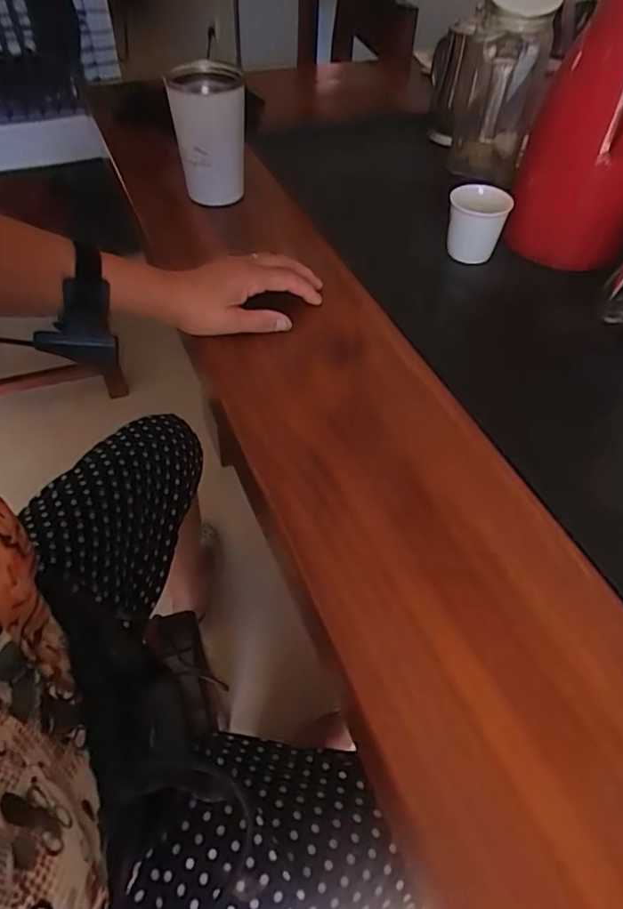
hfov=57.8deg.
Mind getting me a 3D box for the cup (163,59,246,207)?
[{"bbox_3d":[-0.105,-0.331,0.601,0.076,0.123,0.078,-1,52,-3],"label":"cup"}]

